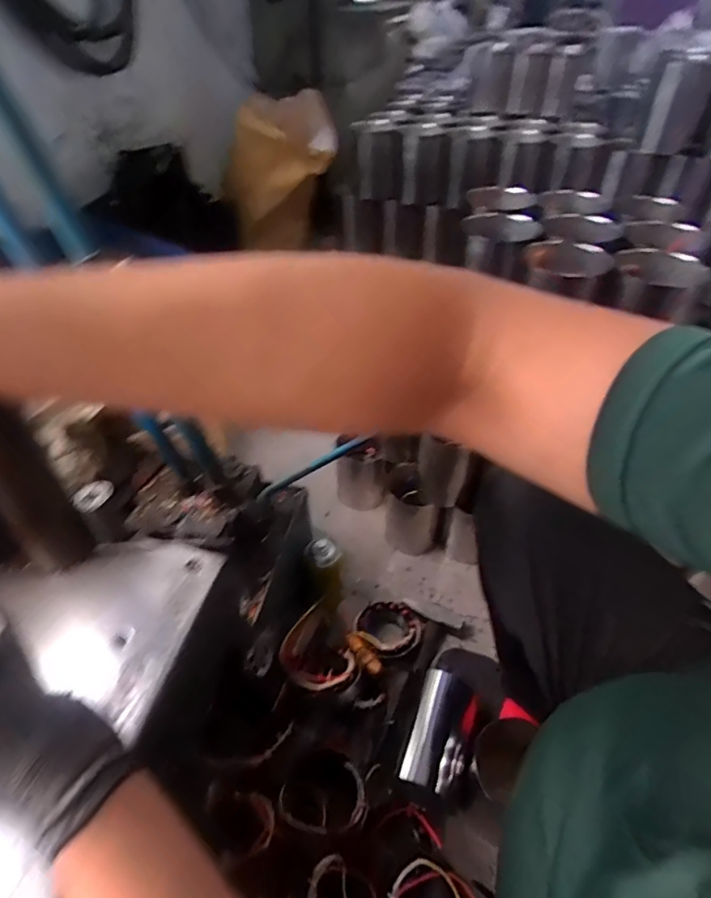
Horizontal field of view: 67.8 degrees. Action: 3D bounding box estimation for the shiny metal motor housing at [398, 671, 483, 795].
[{"bbox_3d":[0.134,0.436,0.807,0.089,0.074,0.165,15,46,17],"label":"shiny metal motor housing"}]

